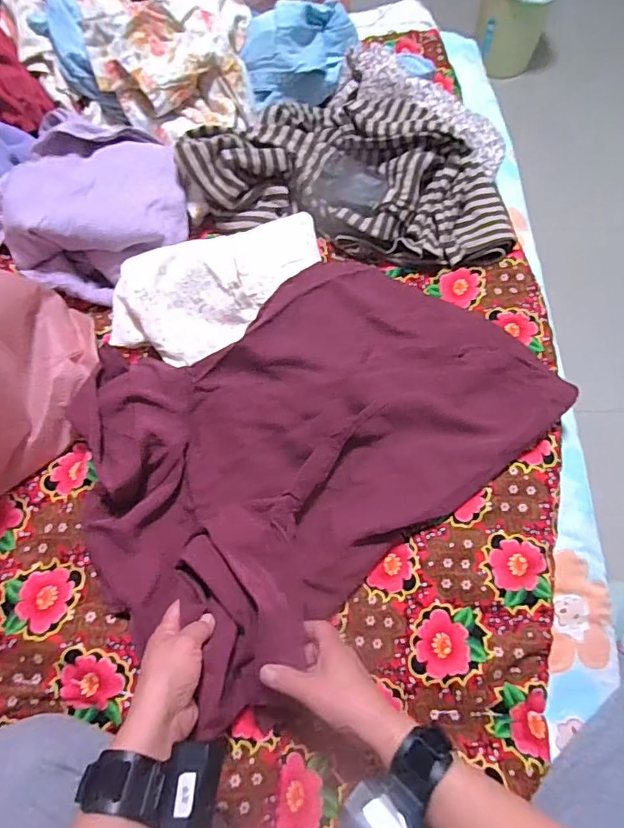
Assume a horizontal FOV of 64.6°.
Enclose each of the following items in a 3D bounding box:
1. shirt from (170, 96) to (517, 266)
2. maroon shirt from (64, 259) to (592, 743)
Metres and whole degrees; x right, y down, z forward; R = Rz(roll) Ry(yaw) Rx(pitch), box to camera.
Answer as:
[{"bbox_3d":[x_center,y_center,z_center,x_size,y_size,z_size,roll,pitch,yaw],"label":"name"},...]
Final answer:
[{"bbox_3d":[0.064,-0.366,0.730,0.459,0.114,0.249,8,65,5],"label":"shirt"},{"bbox_3d":[-0.003,0.013,0.572,0.527,0.091,0.366,-41,70,-16],"label":"maroon shirt"}]

